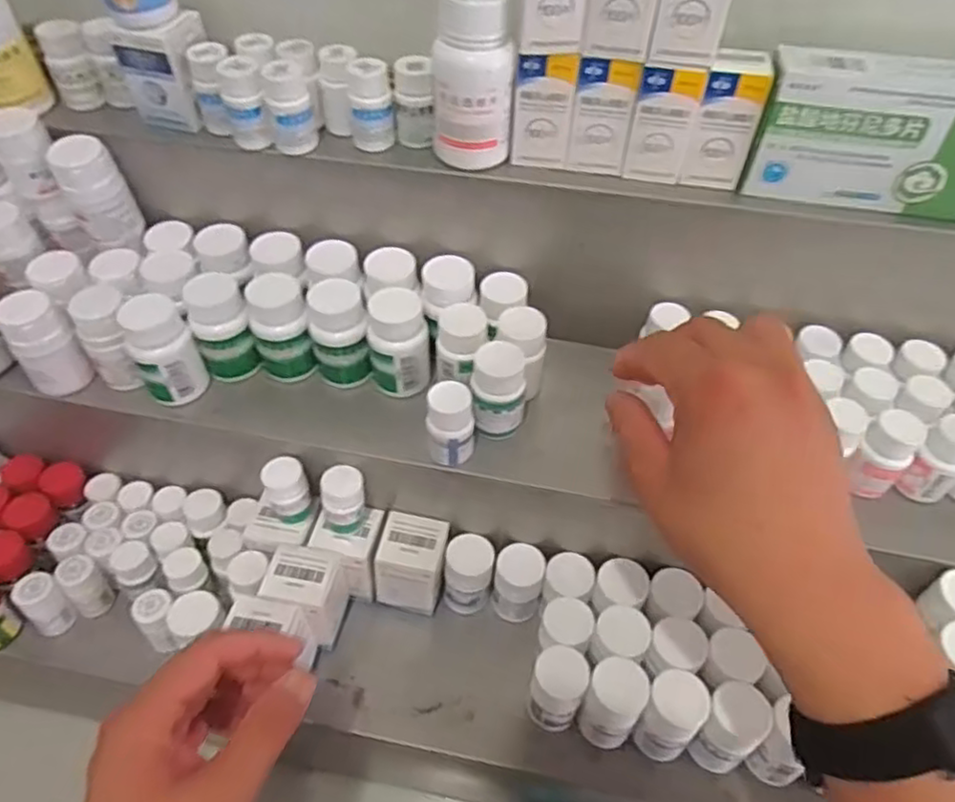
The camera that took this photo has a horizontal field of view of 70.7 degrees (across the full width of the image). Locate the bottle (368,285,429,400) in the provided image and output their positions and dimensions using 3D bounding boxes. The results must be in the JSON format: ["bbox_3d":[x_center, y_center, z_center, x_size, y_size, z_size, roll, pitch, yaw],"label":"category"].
[{"bbox_3d":[-0.051,-0.037,0.435,0.037,0.063,0.036,-4,49,-5],"label":"bottle"}]

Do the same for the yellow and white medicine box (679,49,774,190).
[{"bbox_3d":[0.138,-0.154,0.373,0.032,0.068,0.023,15,50,11],"label":"yellow and white medicine box"}]

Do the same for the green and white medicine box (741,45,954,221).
[{"bbox_3d":[0.214,-0.143,0.362,0.119,0.071,0.028,9,49,6],"label":"green and white medicine box"}]

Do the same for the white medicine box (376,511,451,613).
[{"bbox_3d":[-0.045,0.113,0.467,0.045,0.063,0.043,8,49,5],"label":"white medicine box"}]

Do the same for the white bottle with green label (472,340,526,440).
[{"bbox_3d":[0.013,-0.004,0.411,0.031,0.062,0.025,3,49,1],"label":"white bottle with green label"}]

